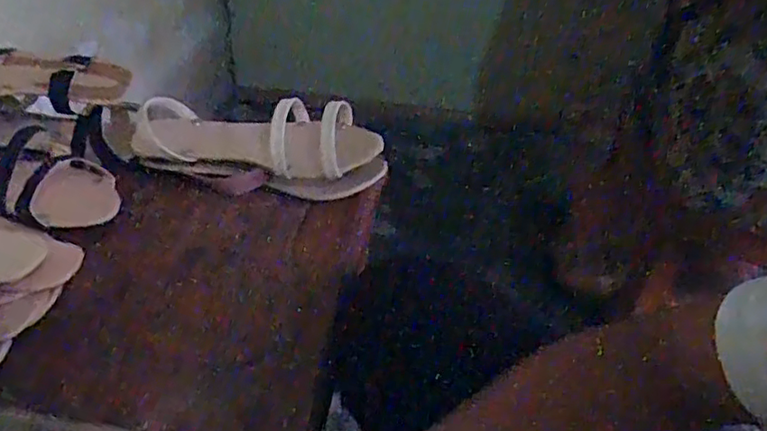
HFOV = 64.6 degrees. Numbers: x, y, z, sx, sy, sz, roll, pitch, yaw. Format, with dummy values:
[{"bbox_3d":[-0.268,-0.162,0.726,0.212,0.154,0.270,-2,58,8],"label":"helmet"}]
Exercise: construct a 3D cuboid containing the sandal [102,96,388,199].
[{"bbox_3d":[-0.120,-0.068,0.562,0.244,0.061,0.073,8,41,3],"label":"sandal"}]

